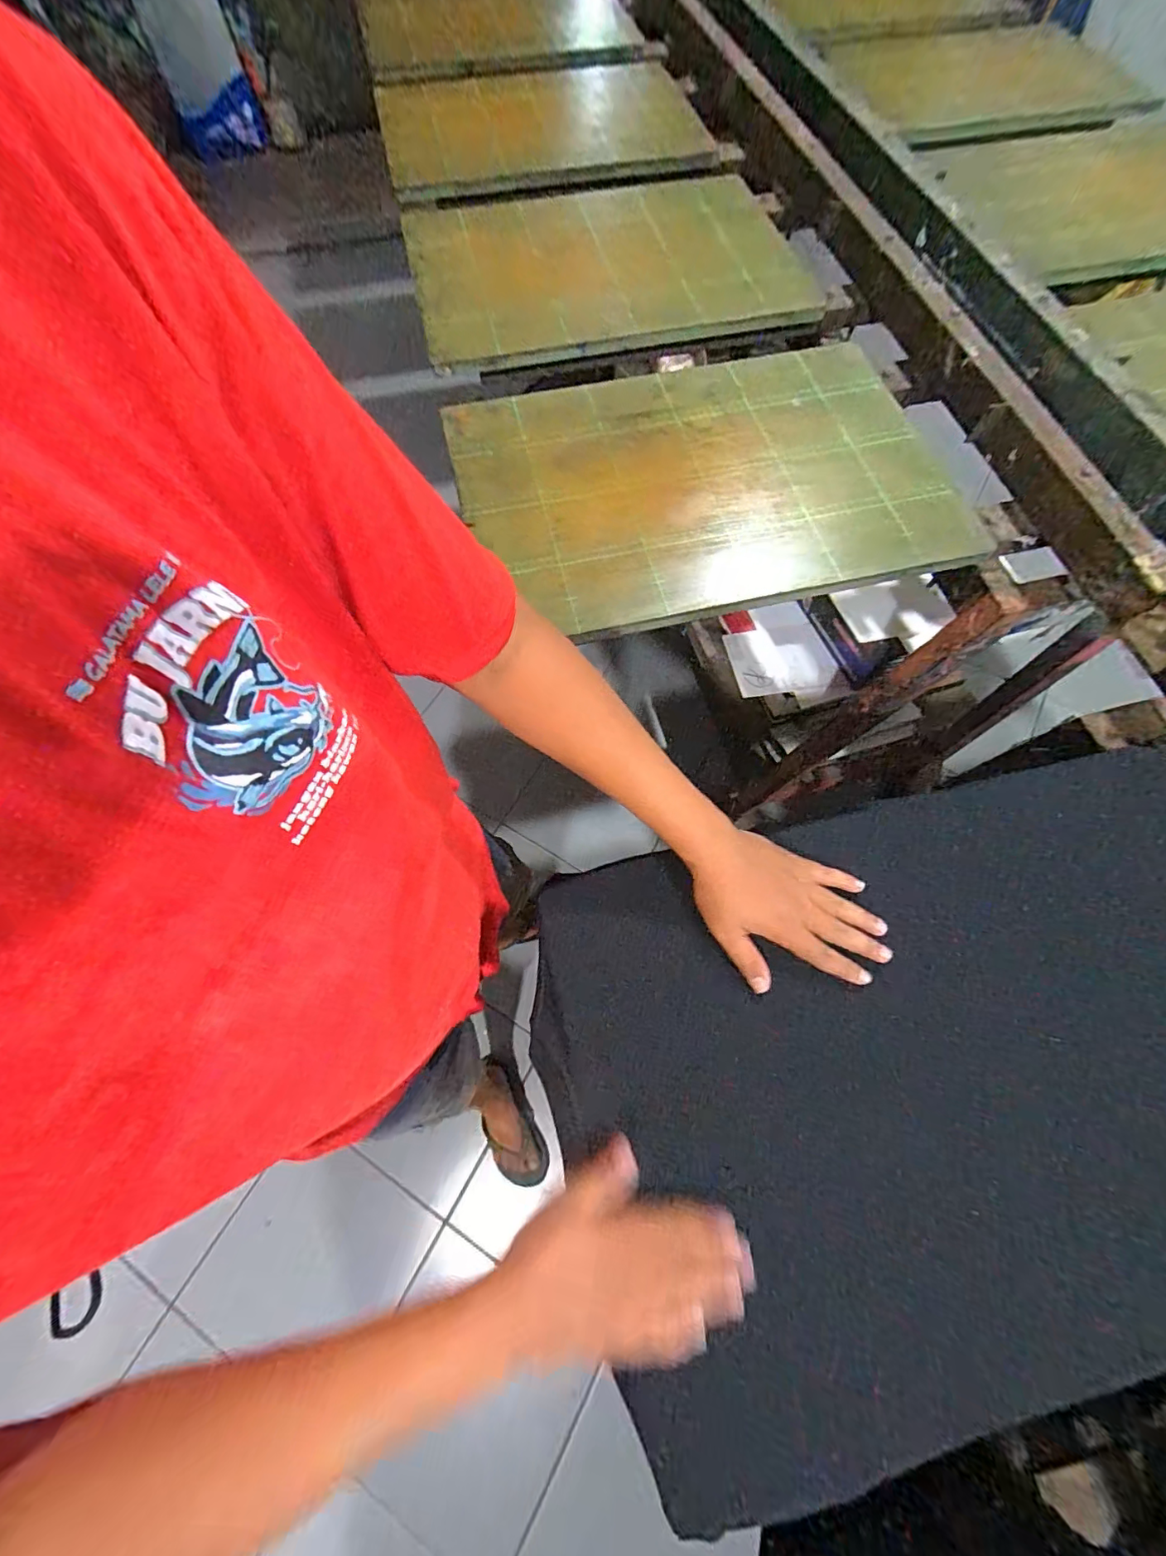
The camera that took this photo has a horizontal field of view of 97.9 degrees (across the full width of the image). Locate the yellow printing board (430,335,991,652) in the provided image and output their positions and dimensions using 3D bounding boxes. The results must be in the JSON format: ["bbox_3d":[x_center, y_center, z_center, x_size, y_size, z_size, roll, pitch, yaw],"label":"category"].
[{"bbox_3d":[0.154,-0.379,0.644,0.596,0.027,0.413,-13,69,-4],"label":"yellow printing board"}]

